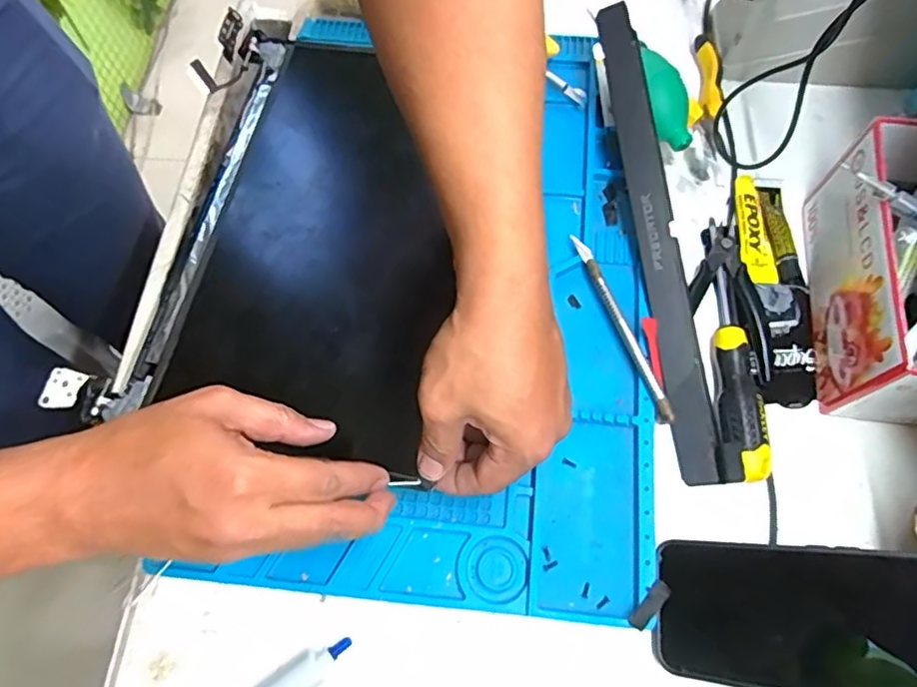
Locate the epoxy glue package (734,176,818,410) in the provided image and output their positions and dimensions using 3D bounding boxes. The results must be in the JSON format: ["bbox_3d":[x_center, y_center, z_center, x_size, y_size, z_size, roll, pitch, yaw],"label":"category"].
[{"bbox_3d":[0.232,-0.043,0.431,0.044,0.020,0.176,0,69,1],"label":"epoxy glue package"}]

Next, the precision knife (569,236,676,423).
[{"bbox_3d":[0.114,-0.016,0.413,0.009,0.008,0.152,-19,70,-6],"label":"precision knife"}]

